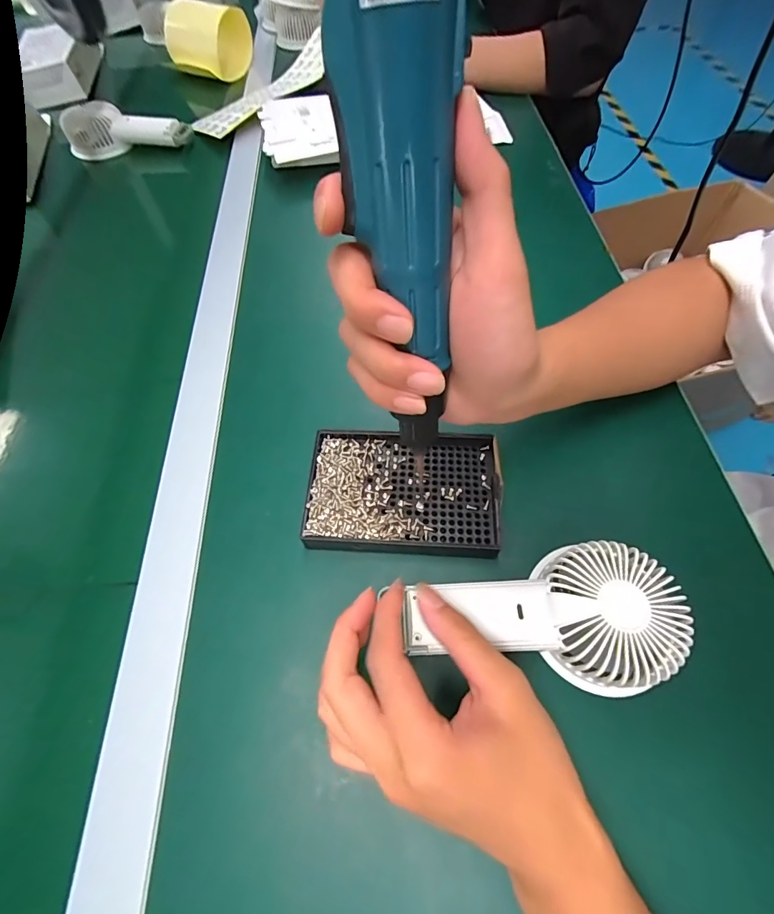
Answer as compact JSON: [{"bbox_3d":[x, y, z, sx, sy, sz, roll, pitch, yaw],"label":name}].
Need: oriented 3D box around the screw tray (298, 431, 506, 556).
[{"bbox_3d":[0.012,0.023,0.301,0.136,0.018,0.094,1,62,3],"label":"screw tray"}]

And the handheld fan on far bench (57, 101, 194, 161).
[{"bbox_3d":[-0.369,-0.467,0.581,0.173,0.050,0.064,-3,62,1],"label":"handheld fan on far bench"}]

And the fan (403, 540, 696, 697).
[{"bbox_3d":[0.092,0.093,0.247,0.156,0.032,0.081,1,62,3],"label":"fan"}]

